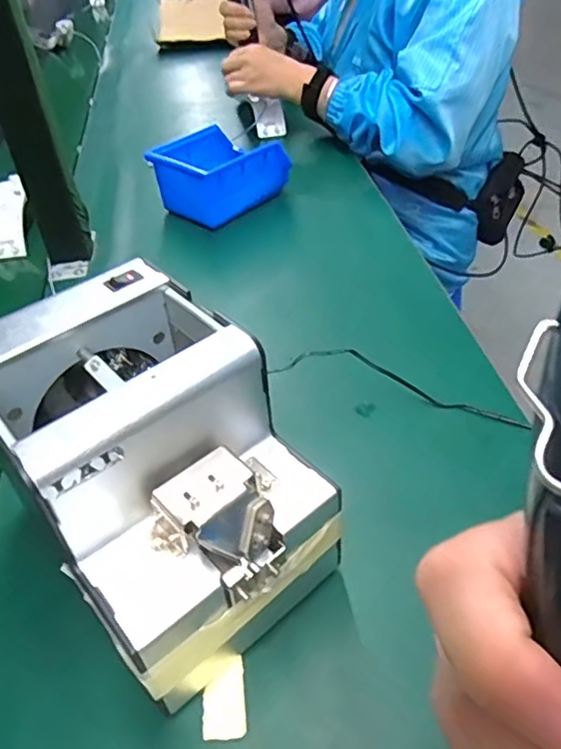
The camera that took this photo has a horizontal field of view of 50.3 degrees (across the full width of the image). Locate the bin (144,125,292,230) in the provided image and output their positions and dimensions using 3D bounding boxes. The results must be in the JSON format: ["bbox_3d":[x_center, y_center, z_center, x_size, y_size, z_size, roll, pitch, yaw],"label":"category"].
[{"bbox_3d":[-0.075,-0.243,0.713,0.108,0.064,0.140,26,48,31],"label":"bin"}]

